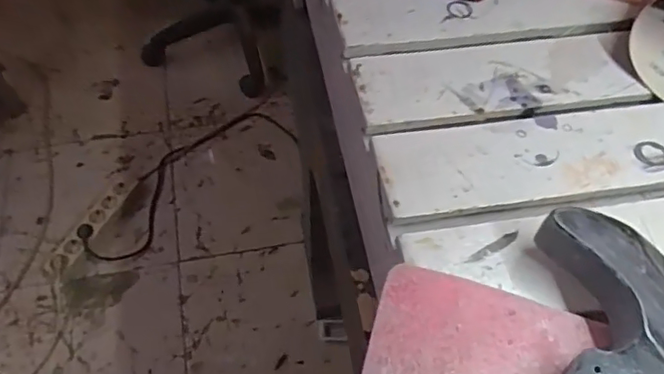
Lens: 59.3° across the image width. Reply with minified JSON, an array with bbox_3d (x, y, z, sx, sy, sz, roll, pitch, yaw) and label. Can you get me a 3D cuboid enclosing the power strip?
[{"bbox_3d":[-0.562,0.086,1.372,0.058,0.032,0.291,22,58,11],"label":"power strip"}]

